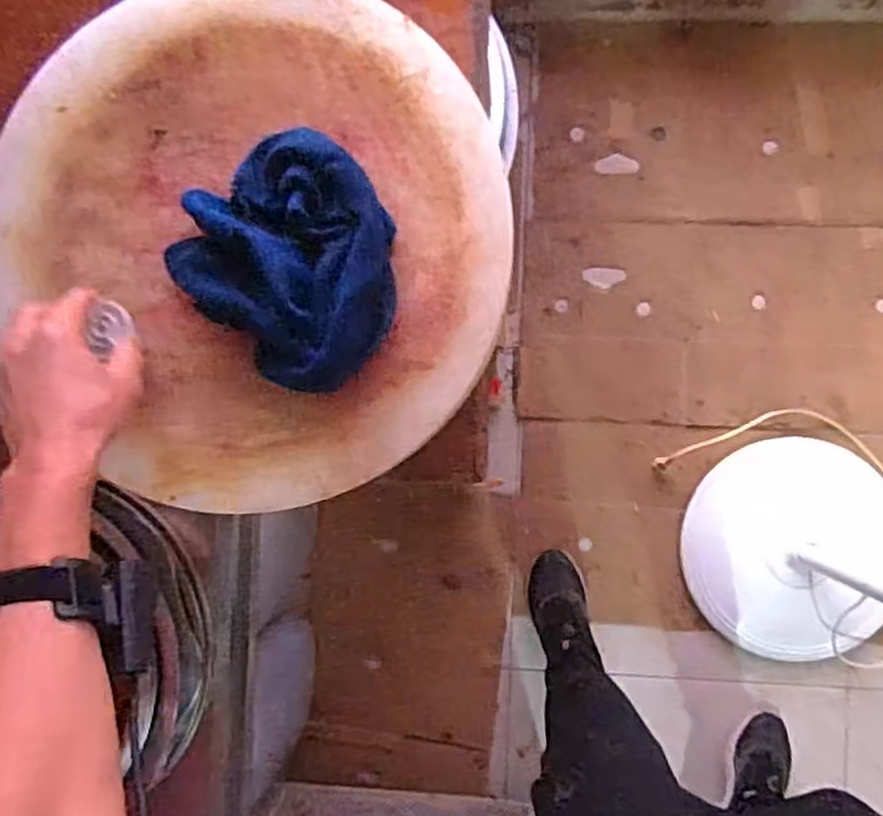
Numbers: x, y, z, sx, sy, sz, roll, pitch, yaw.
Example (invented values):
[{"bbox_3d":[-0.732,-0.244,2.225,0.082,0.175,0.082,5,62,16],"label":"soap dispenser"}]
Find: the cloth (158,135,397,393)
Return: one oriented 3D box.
[{"bbox_3d":[-0.107,-0.111,0.560,0.169,0.052,0.154,44,91,4],"label":"cloth"}]

